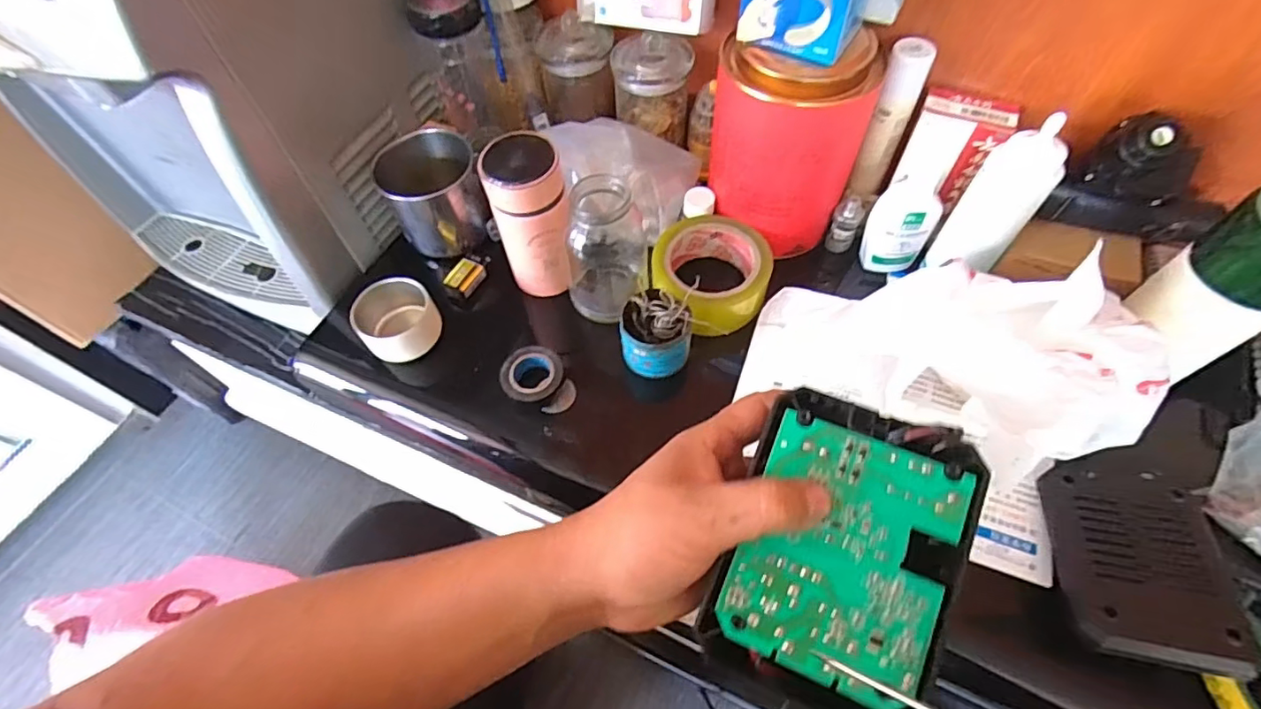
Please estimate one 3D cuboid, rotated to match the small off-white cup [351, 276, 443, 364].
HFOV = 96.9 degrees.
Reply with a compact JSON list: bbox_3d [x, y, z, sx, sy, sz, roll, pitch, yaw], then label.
[{"bbox_3d":[-0.209,-0.028,0.508,0.065,0.057,0.062,-1,58,2],"label":"small off-white cup"}]

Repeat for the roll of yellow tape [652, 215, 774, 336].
[{"bbox_3d":[0.069,-0.077,0.505,0.108,0.055,0.106,-34,62,-18],"label":"roll of yellow tape"}]

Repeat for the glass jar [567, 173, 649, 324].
[{"bbox_3d":[-0.020,-0.085,0.481,0.065,0.120,0.057,15,59,11],"label":"glass jar"}]

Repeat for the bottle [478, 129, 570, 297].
[{"bbox_3d":[-0.083,-0.114,0.482,0.062,0.137,0.064,-14,58,-6],"label":"bottle"}]

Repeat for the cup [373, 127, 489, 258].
[{"bbox_3d":[-0.192,-0.163,0.549,0.087,0.096,0.090,-1,58,2],"label":"cup"}]

